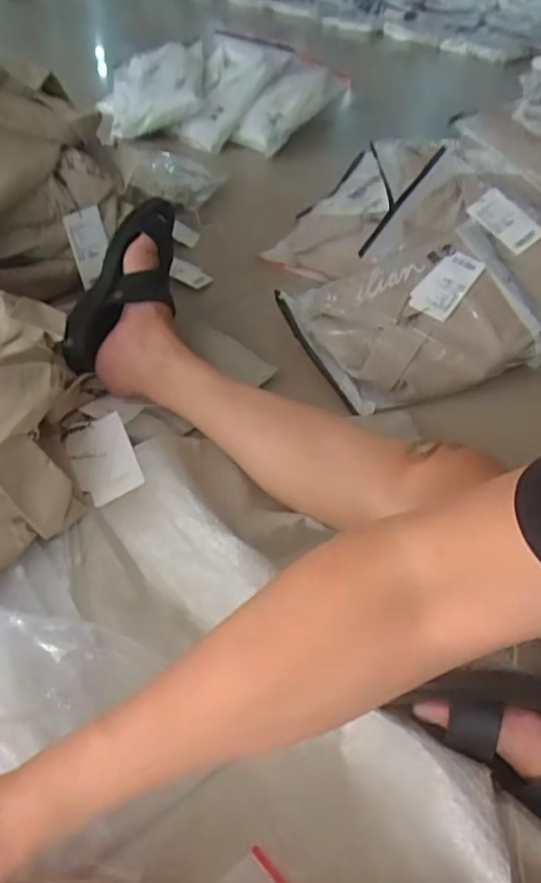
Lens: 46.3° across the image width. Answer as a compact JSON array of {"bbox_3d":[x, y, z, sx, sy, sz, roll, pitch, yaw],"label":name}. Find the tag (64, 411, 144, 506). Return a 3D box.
[{"bbox_3d":[-0.199,0.019,0.750,0.070,0.009,0.117,-28,58,-5],"label":"tag"}]

